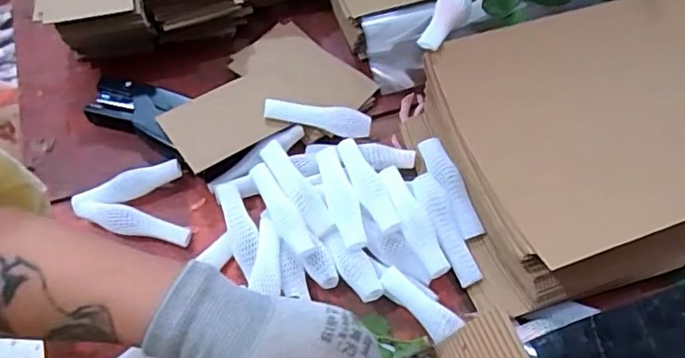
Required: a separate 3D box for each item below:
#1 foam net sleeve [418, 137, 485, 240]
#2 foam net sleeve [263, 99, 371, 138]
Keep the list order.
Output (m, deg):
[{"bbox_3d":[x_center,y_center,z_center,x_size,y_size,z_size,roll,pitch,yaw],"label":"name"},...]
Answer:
[{"bbox_3d":[0.095,0.007,0.499,0.026,0.018,0.097,-20,63,-12],"label":"foam net sleeve"},{"bbox_3d":[-0.023,-0.056,0.532,0.098,0.020,0.022,10,61,5],"label":"foam net sleeve"}]

